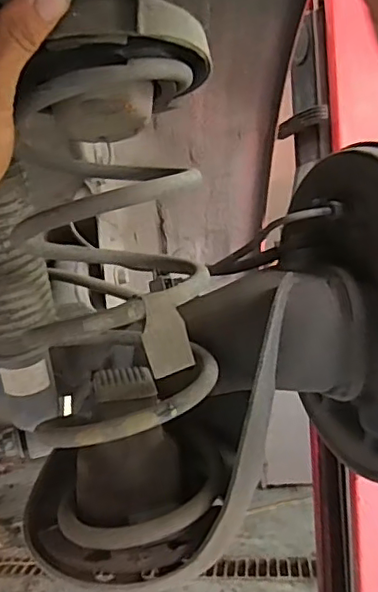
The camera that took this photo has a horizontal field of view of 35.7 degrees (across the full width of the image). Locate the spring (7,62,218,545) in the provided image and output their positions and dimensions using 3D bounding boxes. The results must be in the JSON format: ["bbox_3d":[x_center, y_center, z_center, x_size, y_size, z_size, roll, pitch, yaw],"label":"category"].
[{"bbox_3d":[-0.036,0.005,0.371,0.100,0.267,0.107,-3,4,-5],"label":"spring"}]

